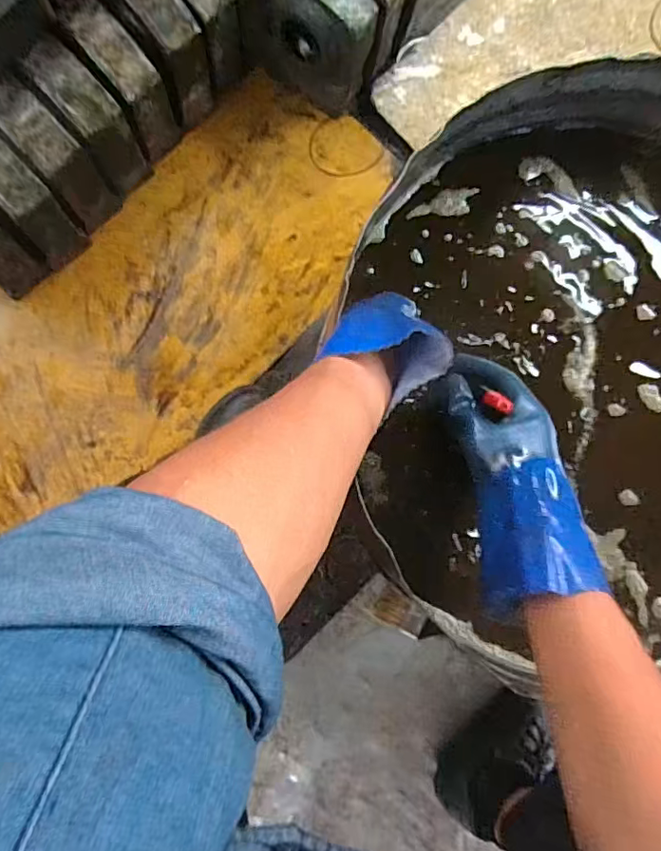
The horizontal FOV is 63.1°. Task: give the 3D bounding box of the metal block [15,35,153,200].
[{"bbox_3d":[-0.354,-0.442,0.793,0.138,0.197,0.074,45,83,1],"label":"metal block"}]

